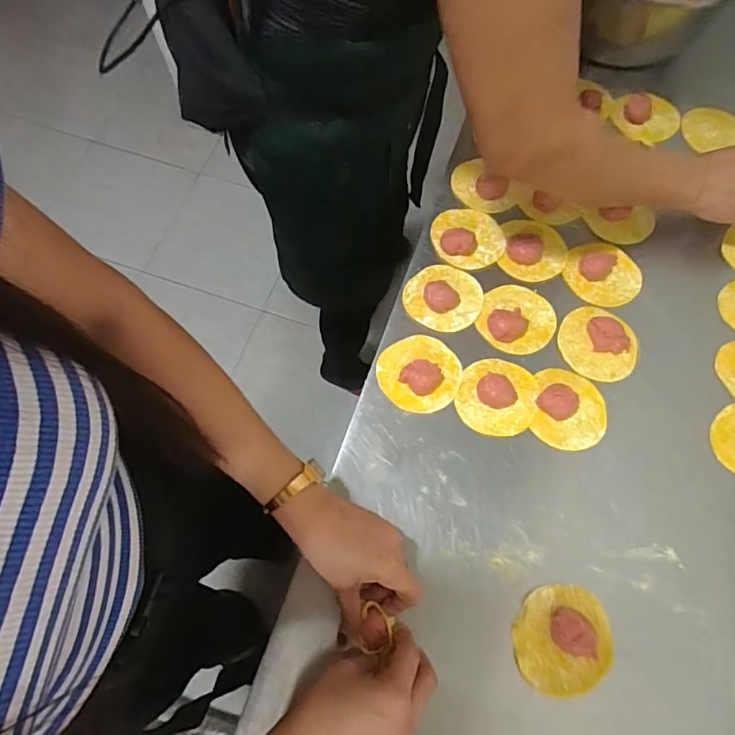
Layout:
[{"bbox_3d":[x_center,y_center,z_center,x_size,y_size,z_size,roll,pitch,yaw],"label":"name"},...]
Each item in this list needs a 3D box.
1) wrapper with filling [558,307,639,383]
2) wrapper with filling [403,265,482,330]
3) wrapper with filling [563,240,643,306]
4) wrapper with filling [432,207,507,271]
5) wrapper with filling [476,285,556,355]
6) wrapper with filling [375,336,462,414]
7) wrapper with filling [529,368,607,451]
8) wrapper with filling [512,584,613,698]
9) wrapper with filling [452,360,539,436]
[{"bbox_3d":[0.247,-0.028,0.542,0.083,0.020,0.076,0,68,0],"label":"wrapper with filling"},{"bbox_3d":[0.084,-0.082,0.558,0.083,0.021,0.080,0,68,0],"label":"wrapper with filling"},{"bbox_3d":[0.267,-0.107,0.575,0.080,0.020,0.076,0,68,0],"label":"wrapper with filling"},{"bbox_3d":[0.117,-0.153,0.589,0.084,0.017,0.077,0,68,0],"label":"wrapper with filling"},{"bbox_3d":[0.164,-0.056,0.553,0.079,0.013,0.078,19,69,8],"label":"wrapper with filling"},{"bbox_3d":[0.054,0.005,0.525,0.082,0.020,0.081,0,68,0],"label":"wrapper with filling"},{"bbox_3d":[0.206,0.040,0.513,0.071,0.019,0.082,12,68,5],"label":"wrapper with filling"},{"bbox_3d":[0.168,0.230,0.430,0.082,0.022,0.082,-6,68,-2],"label":"wrapper with filling"},{"bbox_3d":[0.133,0.027,0.518,0.078,0.019,0.081,0,68,0],"label":"wrapper with filling"}]

